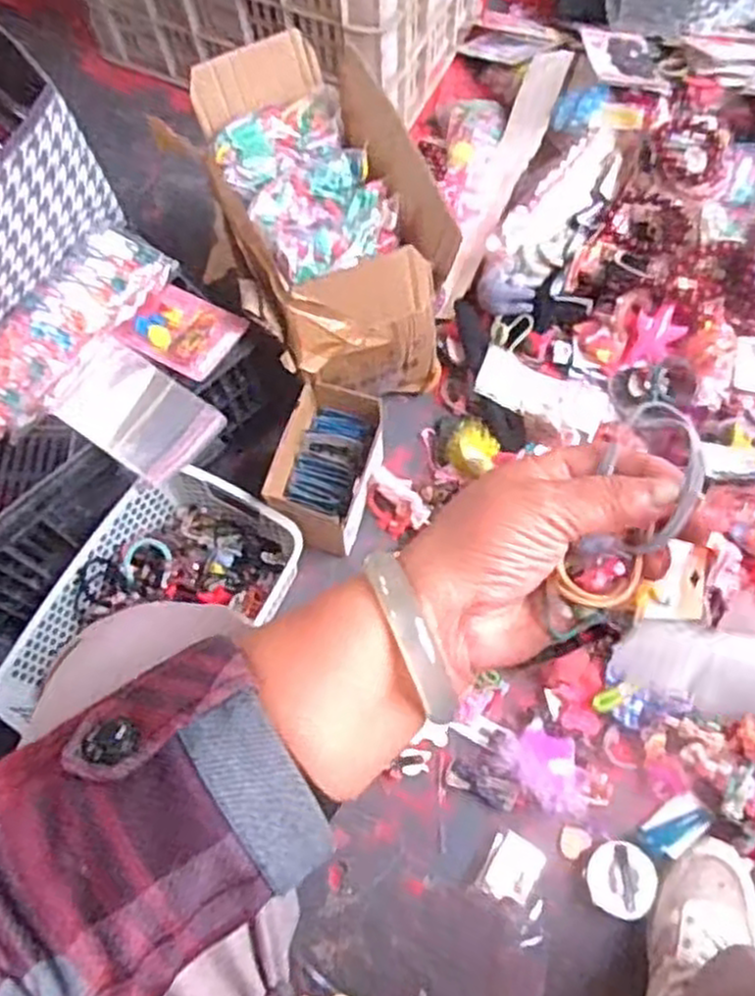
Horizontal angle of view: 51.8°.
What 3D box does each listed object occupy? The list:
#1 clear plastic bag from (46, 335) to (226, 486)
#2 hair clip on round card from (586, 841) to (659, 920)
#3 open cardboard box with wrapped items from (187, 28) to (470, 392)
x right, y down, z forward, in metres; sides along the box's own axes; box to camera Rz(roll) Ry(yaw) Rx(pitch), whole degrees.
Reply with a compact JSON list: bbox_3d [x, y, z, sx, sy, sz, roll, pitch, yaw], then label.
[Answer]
[{"bbox_3d":[-0.225,-0.081,0.728,0.137,0.030,0.095,32,73,13],"label":"clear plastic bag"},{"bbox_3d":[0.230,0.358,0.731,0.062,0.016,0.065,-1,69,2],"label":"hair clip on round card"},{"bbox_3d":[-0.065,-0.289,0.854,0.200,0.217,0.346,-23,70,-6],"label":"open cardboard box with wrapped items"}]

